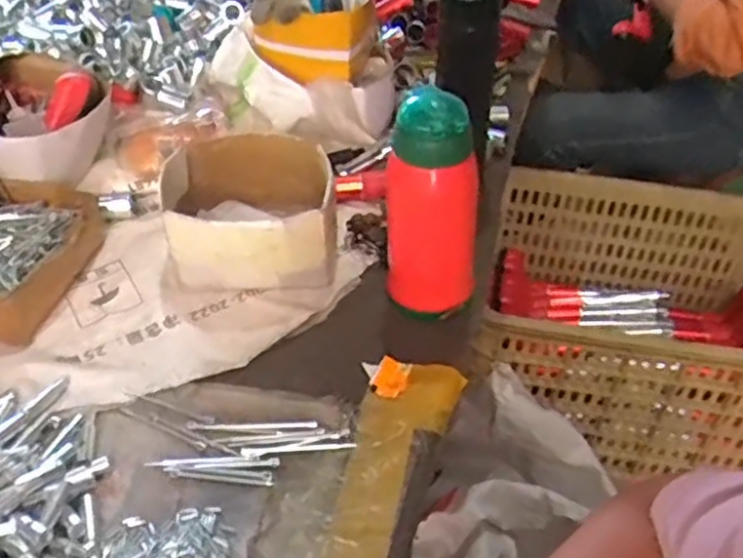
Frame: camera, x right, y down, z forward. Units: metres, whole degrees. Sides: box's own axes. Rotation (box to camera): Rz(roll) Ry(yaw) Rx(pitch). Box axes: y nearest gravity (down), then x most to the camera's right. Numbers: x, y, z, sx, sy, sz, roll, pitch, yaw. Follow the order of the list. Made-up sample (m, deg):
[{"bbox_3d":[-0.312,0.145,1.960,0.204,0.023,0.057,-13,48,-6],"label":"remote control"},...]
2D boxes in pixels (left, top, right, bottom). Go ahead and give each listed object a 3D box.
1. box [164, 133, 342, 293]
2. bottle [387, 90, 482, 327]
[{"bbox_3d":[-0.119,-0.066,0.693,0.157,0.089,0.161,-5,42,-5],"label":"box"},{"bbox_3d":[0.053,-0.059,0.597,0.077,0.198,0.066,0,41,1],"label":"bottle"}]

